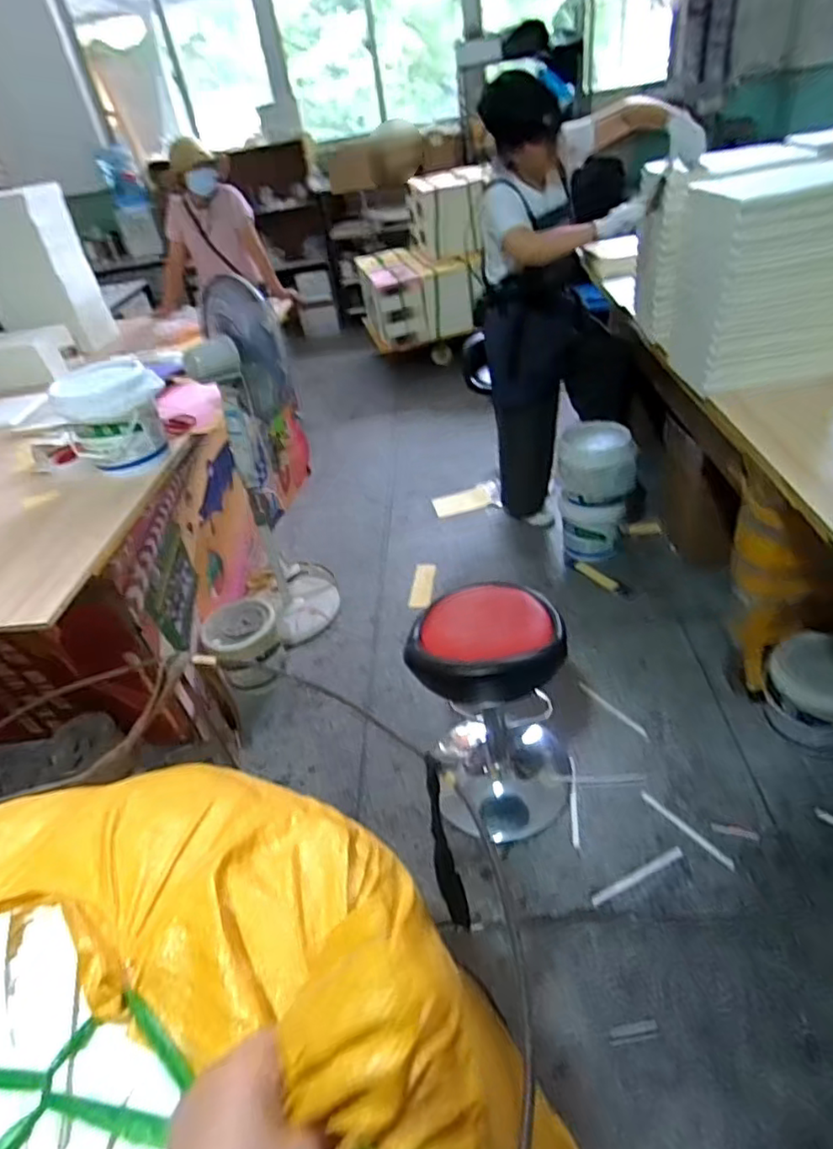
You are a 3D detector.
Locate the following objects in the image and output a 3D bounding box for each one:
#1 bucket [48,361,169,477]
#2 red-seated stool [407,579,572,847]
[{"bbox_3d":[-0.844,-0.435,1.731,0.215,0.238,0.236,-7,38,5],"label":"bucket"},{"bbox_3d":[0.193,0.355,1.639,0.379,0.644,0.413,-7,38,5],"label":"red-seated stool"}]

